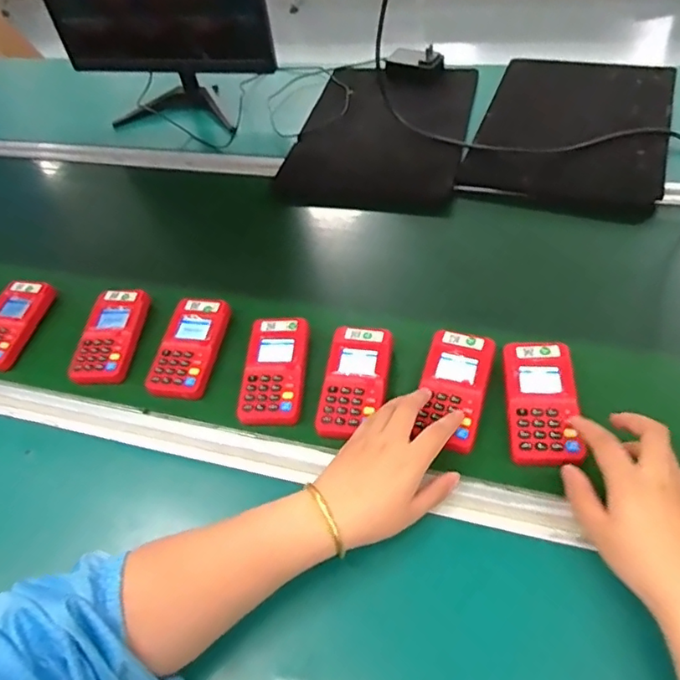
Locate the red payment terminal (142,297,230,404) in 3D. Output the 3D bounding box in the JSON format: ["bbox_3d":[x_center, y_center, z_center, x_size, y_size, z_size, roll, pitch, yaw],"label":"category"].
[{"bbox_3d":[-0.165,0.010,0.618,0.062,0.032,0.125,7,53,10],"label":"red payment terminal"}]

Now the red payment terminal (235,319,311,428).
[{"bbox_3d":[-0.069,0.033,0.581,0.062,0.028,0.122,1,52,6],"label":"red payment terminal"}]

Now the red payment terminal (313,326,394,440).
[{"bbox_3d":[0.016,0.043,0.562,0.062,0.030,0.122,8,53,11],"label":"red payment terminal"}]

